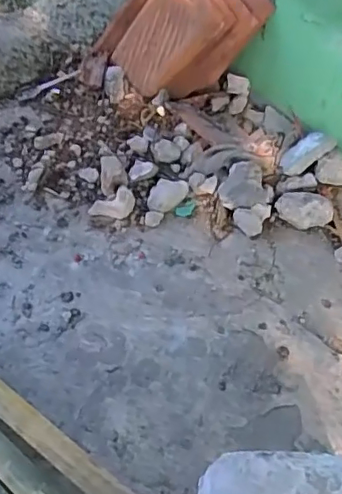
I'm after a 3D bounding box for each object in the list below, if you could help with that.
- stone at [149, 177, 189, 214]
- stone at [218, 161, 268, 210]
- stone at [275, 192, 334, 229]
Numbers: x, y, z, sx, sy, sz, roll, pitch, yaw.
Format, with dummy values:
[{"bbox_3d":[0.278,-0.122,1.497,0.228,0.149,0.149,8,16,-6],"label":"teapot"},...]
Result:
[{"bbox_3d":[-0.007,-0.095,1.056,0.068,0.039,0.071,14,46,8],"label":"stone"},{"bbox_3d":[0.138,-0.110,1.070,0.090,0.058,0.086,12,46,6],"label":"stone"},{"bbox_3d":[0.247,-0.070,1.060,0.106,0.051,0.065,9,45,3],"label":"stone"}]

